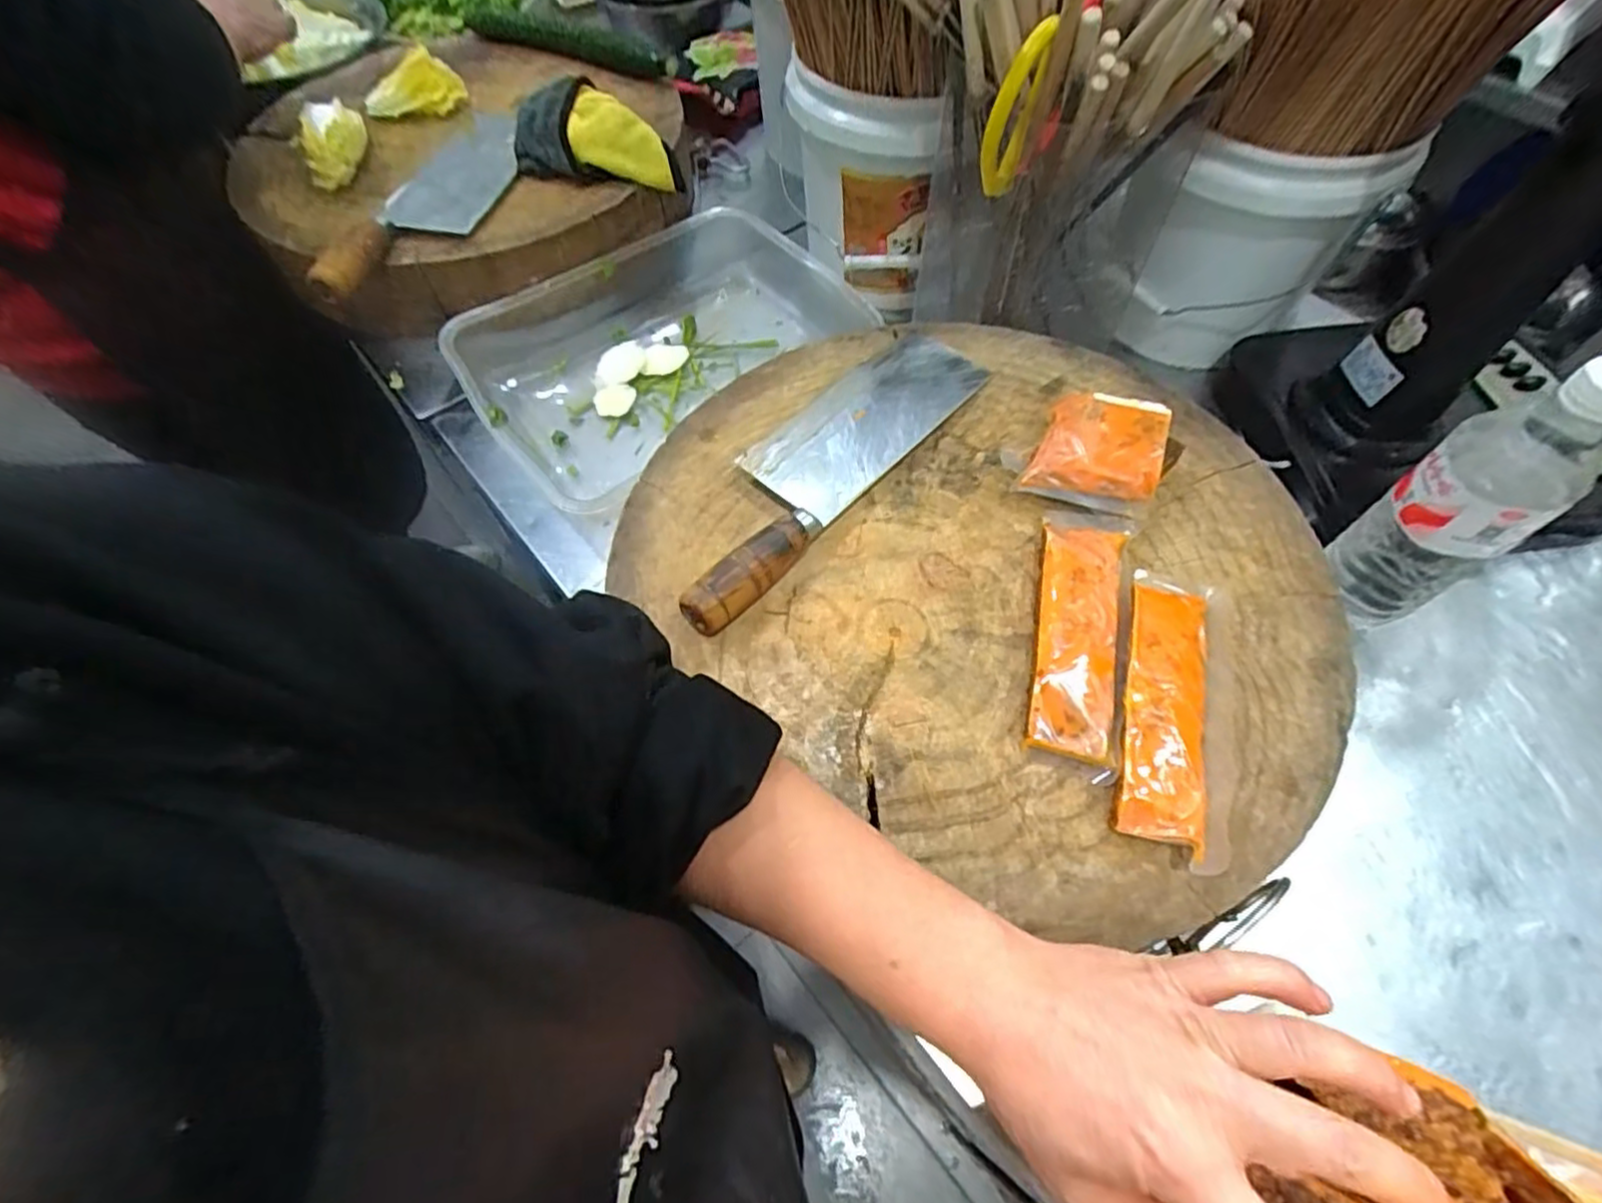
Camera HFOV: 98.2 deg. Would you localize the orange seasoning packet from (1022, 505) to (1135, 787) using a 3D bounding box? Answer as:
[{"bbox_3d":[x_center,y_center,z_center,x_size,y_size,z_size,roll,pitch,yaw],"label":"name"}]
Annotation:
[{"bbox_3d":[0.166,0.015,0.416,0.051,0.017,0.173,13,61,9],"label":"orange seasoning packet"}]

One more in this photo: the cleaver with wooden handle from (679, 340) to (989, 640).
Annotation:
[{"bbox_3d":[0.014,-0.103,0.487,0.084,0.033,0.303,36,67,20],"label":"cleaver with wooden handle"}]

